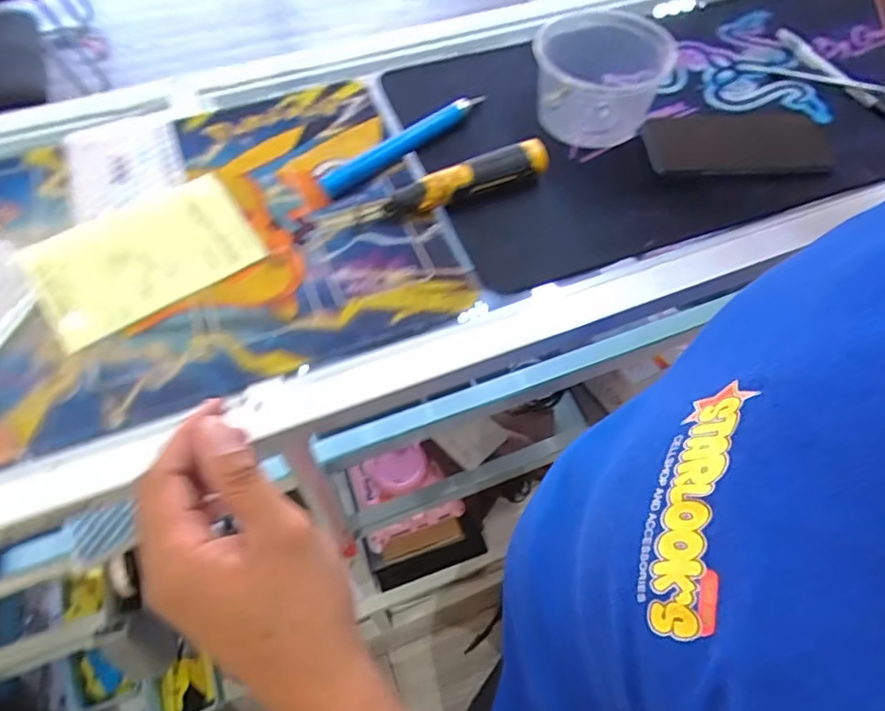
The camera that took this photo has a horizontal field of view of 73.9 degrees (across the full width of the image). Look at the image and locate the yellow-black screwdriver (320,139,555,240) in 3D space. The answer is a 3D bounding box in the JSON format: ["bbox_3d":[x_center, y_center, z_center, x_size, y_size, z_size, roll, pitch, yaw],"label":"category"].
[{"bbox_3d":[-0.004,-0.134,0.474,0.195,0.029,0.029,-17,61,-12],"label":"yellow-black screwdriver"}]

